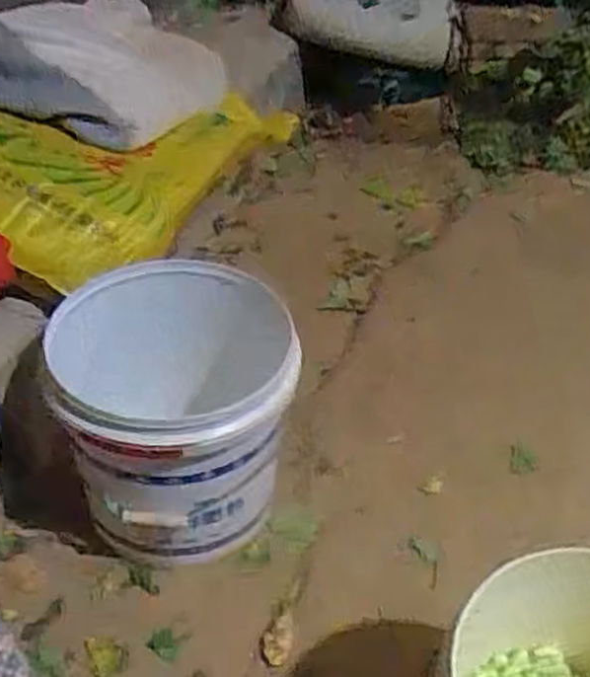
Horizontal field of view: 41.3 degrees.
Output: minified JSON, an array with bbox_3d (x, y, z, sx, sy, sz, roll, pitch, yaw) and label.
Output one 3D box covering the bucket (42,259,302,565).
[{"bbox_3d":[-0.117,0.096,0.877,0.253,0.272,0.246,4,41,-3],"label":"bucket"}]

